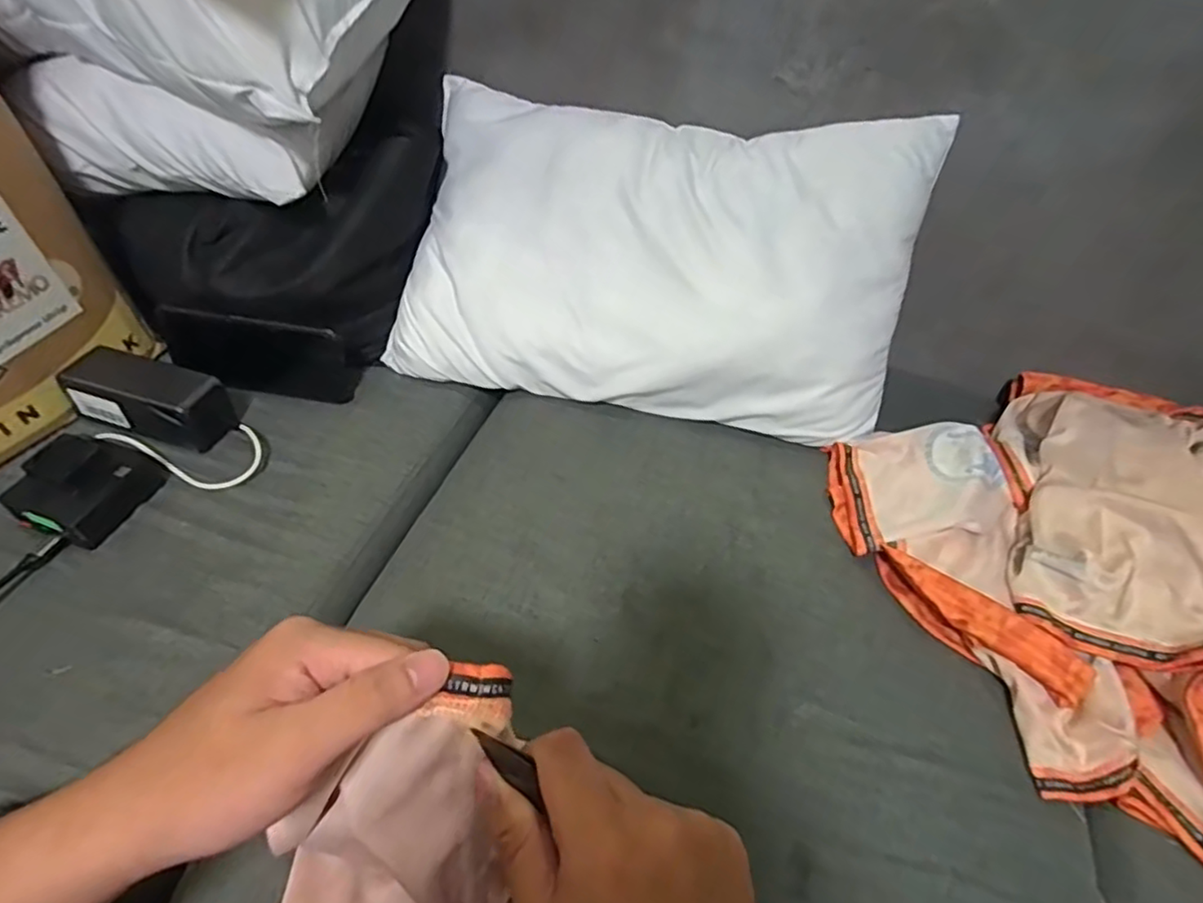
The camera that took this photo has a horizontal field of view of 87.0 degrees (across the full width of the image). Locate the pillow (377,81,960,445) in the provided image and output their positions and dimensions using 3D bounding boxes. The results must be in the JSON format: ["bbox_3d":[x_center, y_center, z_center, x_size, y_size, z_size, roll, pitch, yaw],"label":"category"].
[{"bbox_3d":[0.051,-0.193,0.638,0.492,0.316,0.120,13,6,7],"label":"pillow"}]

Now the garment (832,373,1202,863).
[{"bbox_3d":[0.476,0.084,0.504,0.432,0.114,0.461,-19,54,-21],"label":"garment"}]

